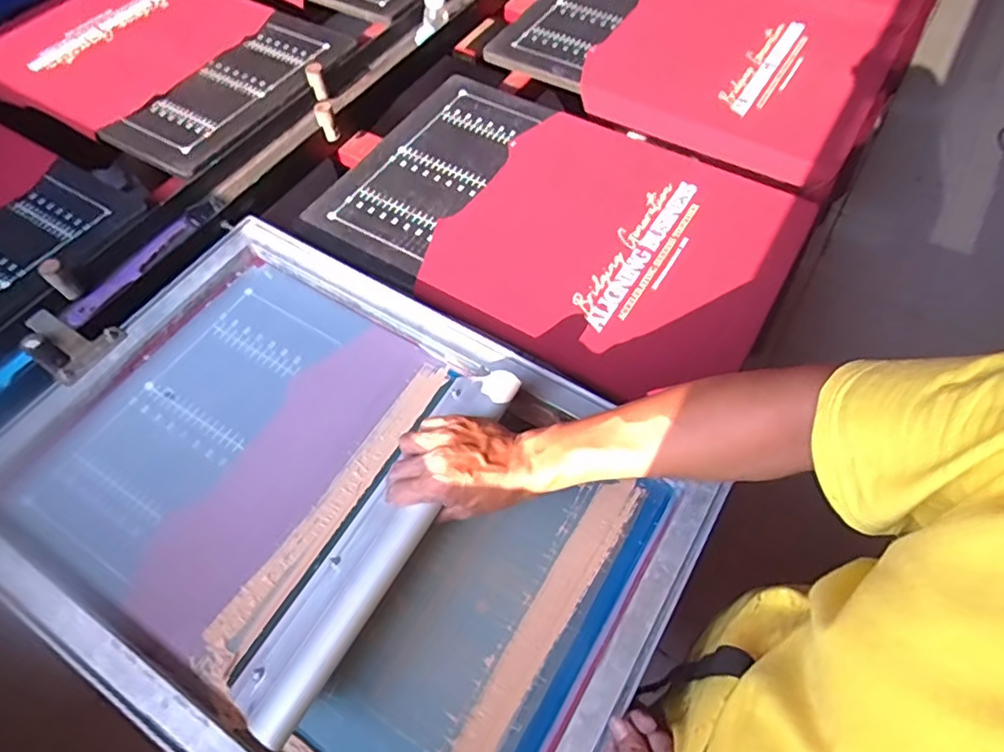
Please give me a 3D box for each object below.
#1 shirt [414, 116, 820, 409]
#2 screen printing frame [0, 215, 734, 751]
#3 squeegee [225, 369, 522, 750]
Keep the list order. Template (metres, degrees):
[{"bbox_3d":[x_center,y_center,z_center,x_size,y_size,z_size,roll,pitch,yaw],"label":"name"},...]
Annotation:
[{"bbox_3d":[0.144,-0.170,0.800,0.407,0.058,0.393,31,69,14],"label":"shirt"},{"bbox_3d":[-0.167,0.121,0.602,0.644,0.040,0.455,29,64,17],"label":"screen printing frame"},{"bbox_3d":[-0.103,0.131,0.546,0.115,0.033,0.351,-1,48,48],"label":"squeegee"}]

